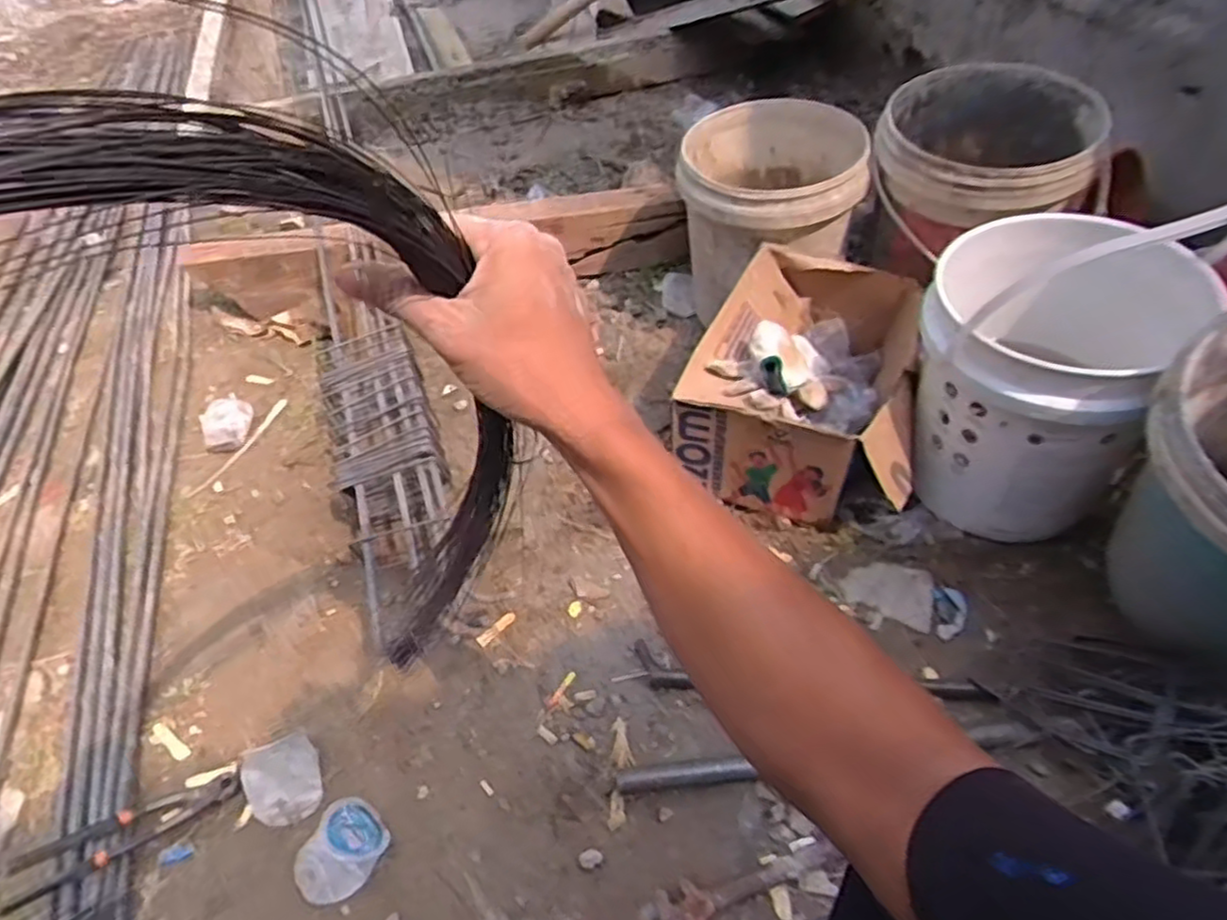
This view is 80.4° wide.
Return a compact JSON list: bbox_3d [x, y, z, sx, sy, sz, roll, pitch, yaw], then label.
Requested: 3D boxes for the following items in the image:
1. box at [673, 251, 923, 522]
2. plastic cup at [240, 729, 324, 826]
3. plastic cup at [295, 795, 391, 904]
[{"bbox_3d":[0.296,-0.111,1.105,0.315,0.222,0.361,16,52,15],"label":"box"},{"bbox_3d":[-0.381,0.365,0.823,0.094,0.048,0.087,-19,49,-16],"label":"plastic cup"},{"bbox_3d":[-0.287,0.417,0.777,0.077,0.038,0.099,15,48,15],"label":"plastic cup"}]

